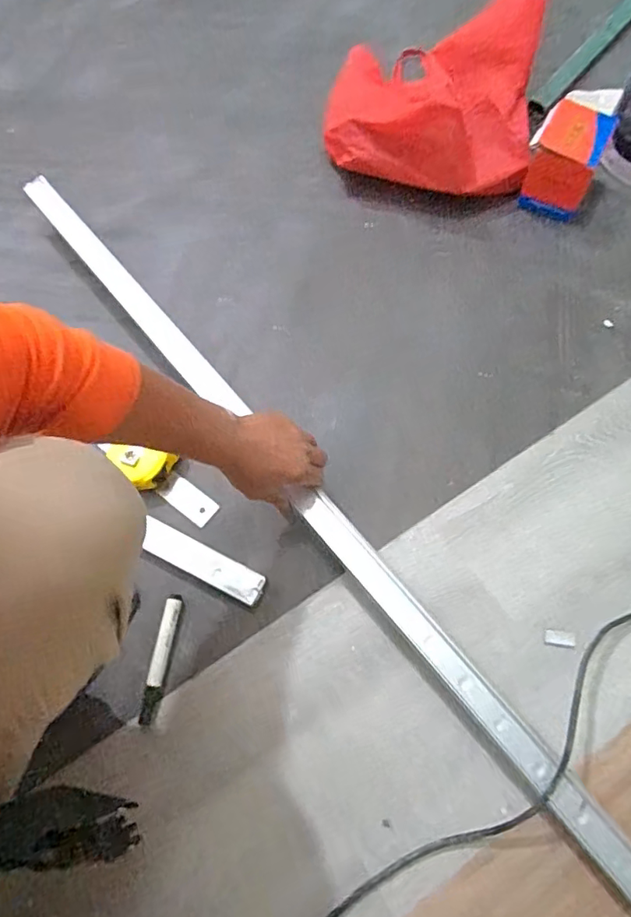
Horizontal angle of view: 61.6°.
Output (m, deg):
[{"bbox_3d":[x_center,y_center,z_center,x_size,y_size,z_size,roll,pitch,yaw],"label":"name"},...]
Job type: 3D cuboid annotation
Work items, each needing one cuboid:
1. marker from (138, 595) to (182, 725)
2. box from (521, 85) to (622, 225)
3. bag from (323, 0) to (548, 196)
[{"bbox_3d":[-0.179,0.233,0.617,0.019,0.011,0.141,7,67,5],"label":"marker"},{"bbox_3d":[0.392,-0.471,0.838,0.102,0.112,0.132,23,69,12],"label":"box"},{"bbox_3d":[0.183,-0.610,0.871,0.326,0.174,0.337,5,67,4],"label":"bag"}]

